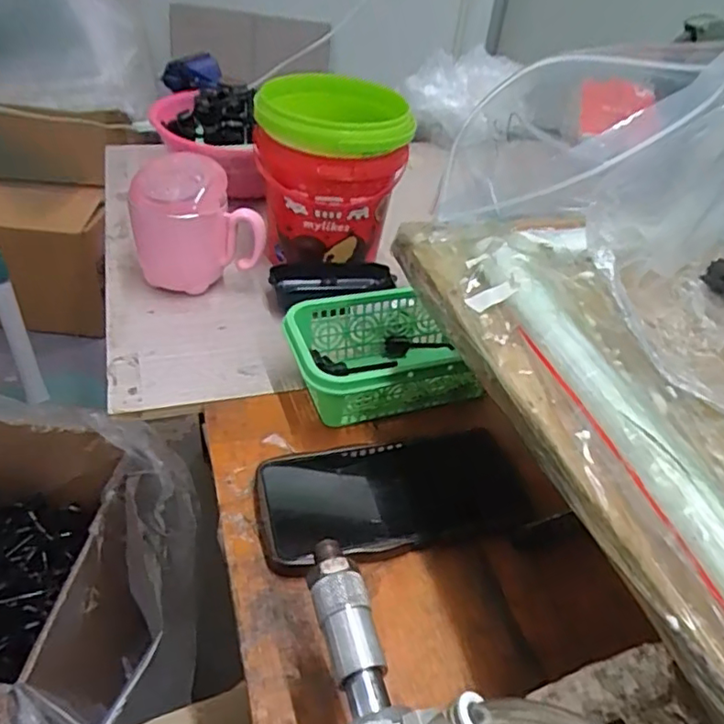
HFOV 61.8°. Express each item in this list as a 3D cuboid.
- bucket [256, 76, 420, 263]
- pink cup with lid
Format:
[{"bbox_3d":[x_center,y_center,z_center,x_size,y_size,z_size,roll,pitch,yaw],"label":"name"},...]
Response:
[{"bbox_3d":[-0.029,-0.167,0.555,0.126,0.153,0.131,2,39,-7],"label":"bucket"},{"bbox_3d":[-0.142,-0.117,0.523,0.105,0.105,0.073,-8,42,-16],"label":"pink cup with lid"}]

